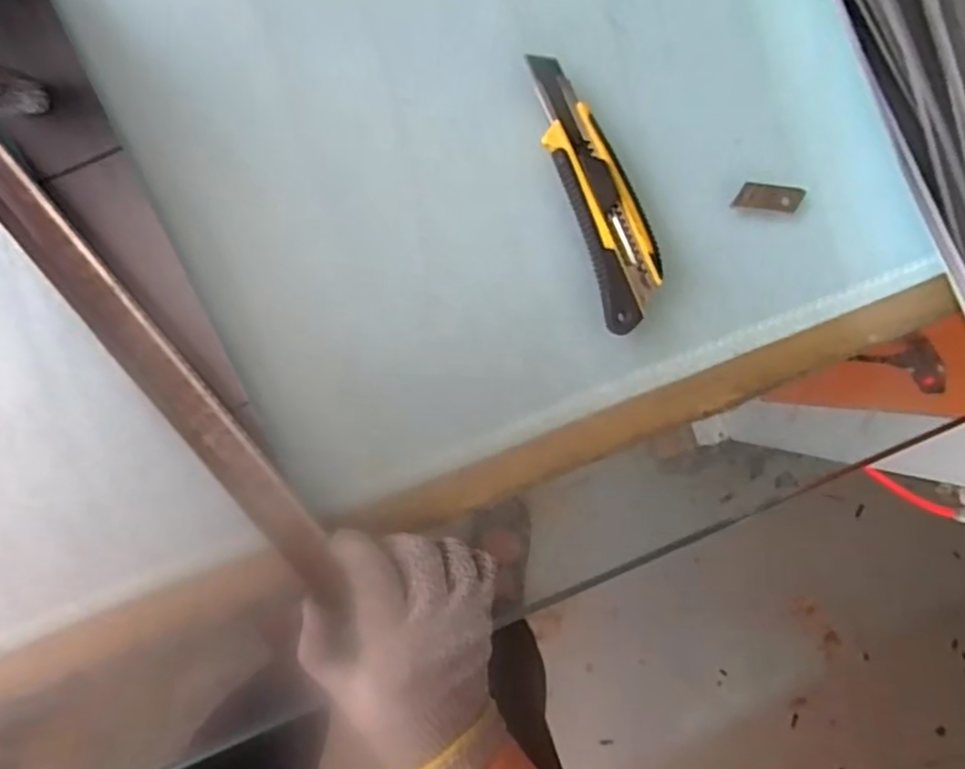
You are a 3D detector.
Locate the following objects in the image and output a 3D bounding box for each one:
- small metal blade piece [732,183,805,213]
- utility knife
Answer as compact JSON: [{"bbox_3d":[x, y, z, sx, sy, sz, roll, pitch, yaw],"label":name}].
[{"bbox_3d":[0.181,-0.119,0.438,0.049,0.006,0.019,2,89,-8],"label":"small metal blade piece"},{"bbox_3d":[0.068,-0.114,0.413,0.040,0.023,0.161,-20,92,-8],"label":"utility knife"}]

